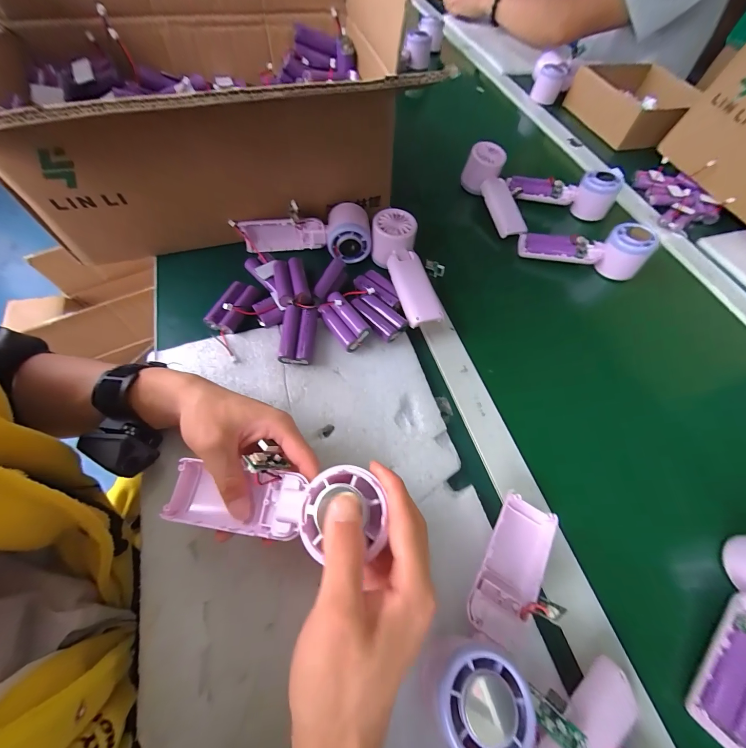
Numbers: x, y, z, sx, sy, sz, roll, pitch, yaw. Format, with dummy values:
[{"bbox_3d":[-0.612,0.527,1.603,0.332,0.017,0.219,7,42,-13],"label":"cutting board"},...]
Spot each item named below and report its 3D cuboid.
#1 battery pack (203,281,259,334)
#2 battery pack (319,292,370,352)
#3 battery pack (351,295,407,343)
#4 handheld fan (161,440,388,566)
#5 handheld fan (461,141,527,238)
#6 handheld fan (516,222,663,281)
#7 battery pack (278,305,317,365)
[{"bbox_3d":[-0.163,-0.079,0.372,0.033,0.017,0.067,20,60,9],"label":"battery pack"},{"bbox_3d":[-0.035,-0.061,0.355,0.034,0.019,0.065,-41,67,8],"label":"battery pack"},{"bbox_3d":[0.006,-0.066,0.368,0.040,0.020,0.065,-30,65,-19],"label":"battery pack"},{"bbox_3d":[-0.071,0.081,0.218,0.166,0.029,0.060,-4,59,22],"label":"handheld fan"},{"bbox_3d":[0.196,-0.288,0.499,0.055,0.062,0.149,-16,64,-11],"label":"handheld fan"},{"bbox_3d":[0.297,-0.184,0.449,0.159,0.050,0.055,12,61,2],"label":"handheld fan"},{"bbox_3d":[-0.083,-0.042,0.350,0.037,0.022,0.063,6,62,0],"label":"battery pack"}]

